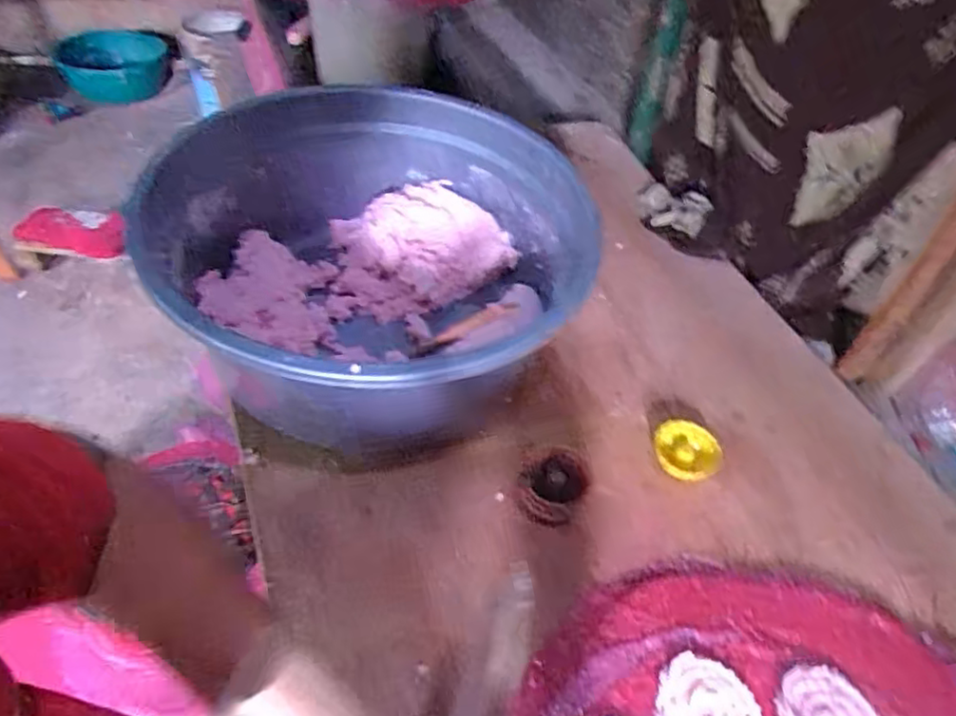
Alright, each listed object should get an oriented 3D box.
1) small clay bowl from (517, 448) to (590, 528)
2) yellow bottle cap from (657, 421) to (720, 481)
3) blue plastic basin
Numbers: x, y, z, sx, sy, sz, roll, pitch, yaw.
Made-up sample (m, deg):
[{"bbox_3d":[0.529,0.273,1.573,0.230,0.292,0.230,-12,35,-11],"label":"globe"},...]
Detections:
[{"bbox_3d":[0.069,0.111,0.593,0.059,0.048,0.059,4,46,-4],"label":"small clay bowl"},{"bbox_3d":[0.204,0.090,0.649,0.062,0.016,0.065,4,46,-4],"label":"yellow bottle cap"},{"bbox_3d":[-0.101,-0.092,0.673,0.379,0.180,0.373,1,47,-6],"label":"blue plastic basin"}]

